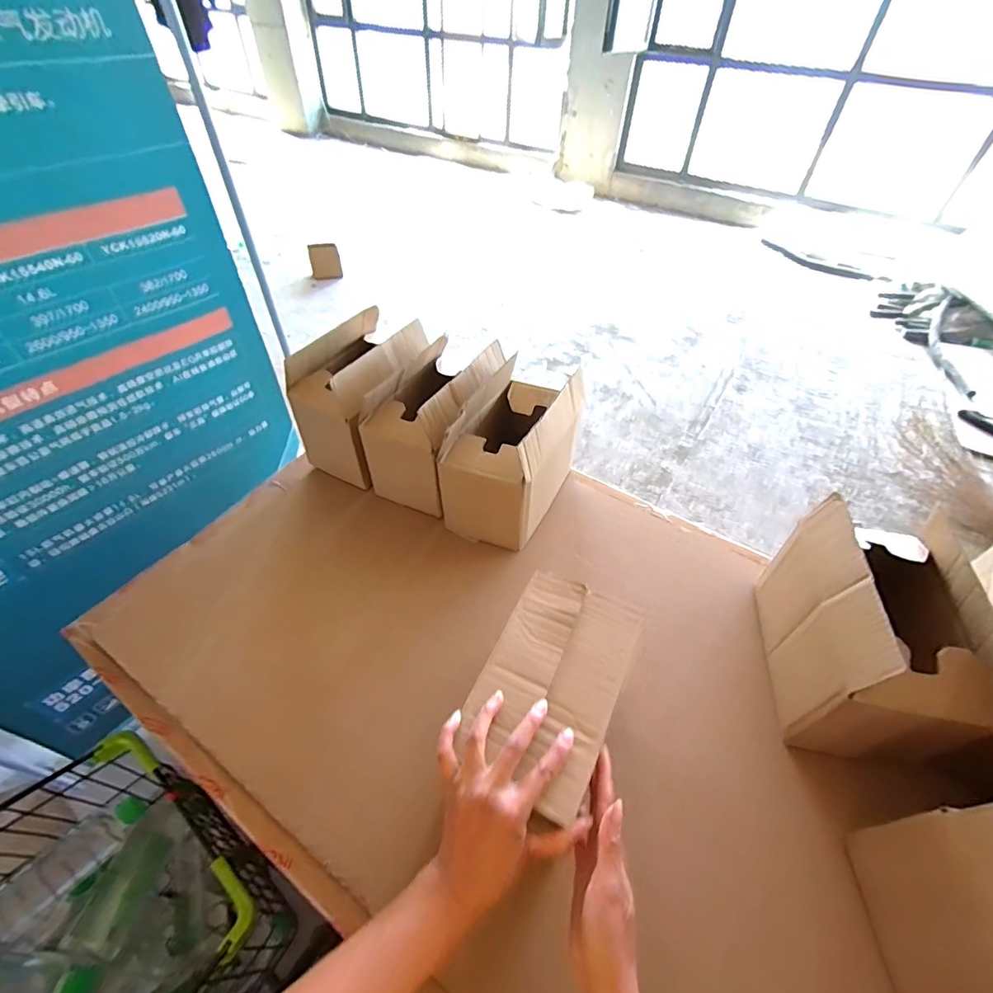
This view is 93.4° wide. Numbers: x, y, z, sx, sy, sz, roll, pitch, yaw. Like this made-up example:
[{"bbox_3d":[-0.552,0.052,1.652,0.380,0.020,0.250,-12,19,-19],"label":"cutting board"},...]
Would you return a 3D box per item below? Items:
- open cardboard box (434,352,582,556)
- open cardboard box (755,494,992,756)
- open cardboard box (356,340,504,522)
[{"bbox_3d":[0.028,-0.070,0.747,0.141,0.211,0.223,25,52,19],"label":"open cardboard box"},{"bbox_3d":[0.428,0.164,0.557,0.129,0.217,0.227,9,48,5],"label":"open cardboard box"},{"bbox_3d":[-0.098,-0.117,0.797,0.152,0.217,0.215,24,51,17],"label":"open cardboard box"}]

